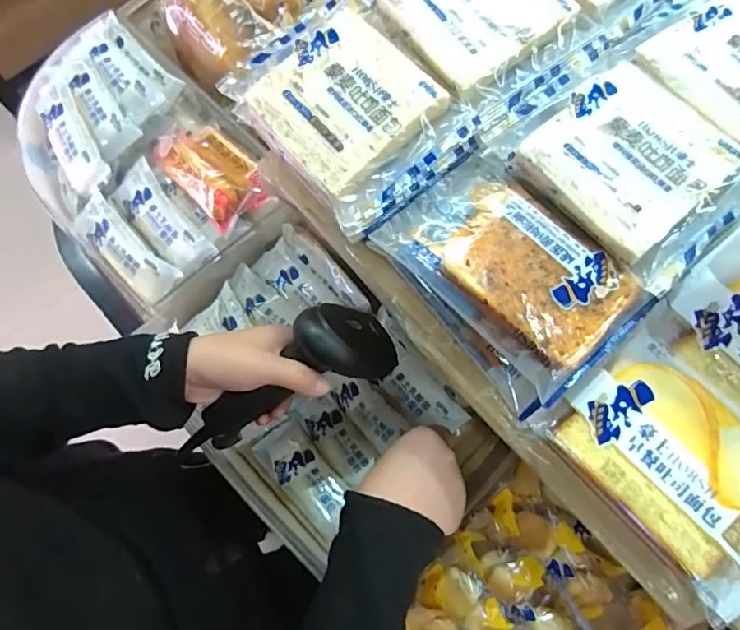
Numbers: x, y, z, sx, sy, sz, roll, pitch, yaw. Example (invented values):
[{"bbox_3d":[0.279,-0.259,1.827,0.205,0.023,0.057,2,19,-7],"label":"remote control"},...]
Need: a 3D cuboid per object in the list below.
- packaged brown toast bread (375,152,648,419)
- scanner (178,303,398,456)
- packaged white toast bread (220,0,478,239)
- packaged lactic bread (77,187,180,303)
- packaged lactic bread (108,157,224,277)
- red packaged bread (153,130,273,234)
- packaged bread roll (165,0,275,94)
[{"bbox_3d":[0.087,-0.028,0.316,0.093,0.028,0.150,-38,77,-11],"label":"packaged brown toast bread"},{"bbox_3d":[-0.069,0.055,0.397,0.177,0.066,0.062,-31,75,5],"label":"scanner"},{"bbox_3d":[-0.016,-0.136,0.340,0.103,0.030,0.144,-39,77,-11],"label":"packaged white toast bread"},{"bbox_3d":[-0.231,-0.062,0.478,0.119,0.024,0.038,43,78,11],"label":"packaged lactic bread"},{"bbox_3d":[-0.197,-0.087,0.483,0.047,0.024,0.124,-38,77,-11],"label":"packaged lactic bread"},{"bbox_3d":[-0.149,-0.136,0.477,0.064,0.036,0.112,-40,77,-11],"label":"red packaged bread"},{"bbox_3d":[-0.172,-0.322,0.539,0.092,0.077,0.137,-26,75,-8],"label":"packaged bread roll"}]

